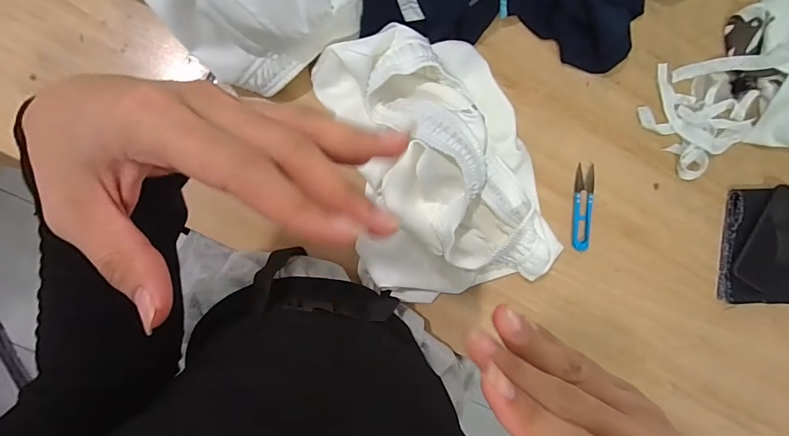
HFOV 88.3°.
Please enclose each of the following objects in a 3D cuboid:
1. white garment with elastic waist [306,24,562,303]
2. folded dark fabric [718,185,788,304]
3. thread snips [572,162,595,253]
[{"bbox_3d":[0.059,-0.057,0.487,0.233,0.113,0.313,-14,97,-7],"label":"white garment with elastic waist"},{"bbox_3d":[0.559,0.042,0.607,0.132,0.021,0.168,1,95,-8],"label":"folded dark fabric"},{"bbox_3d":[0.264,-0.014,0.568,0.028,0.005,0.120,3,94,-9],"label":"thread snips"}]

